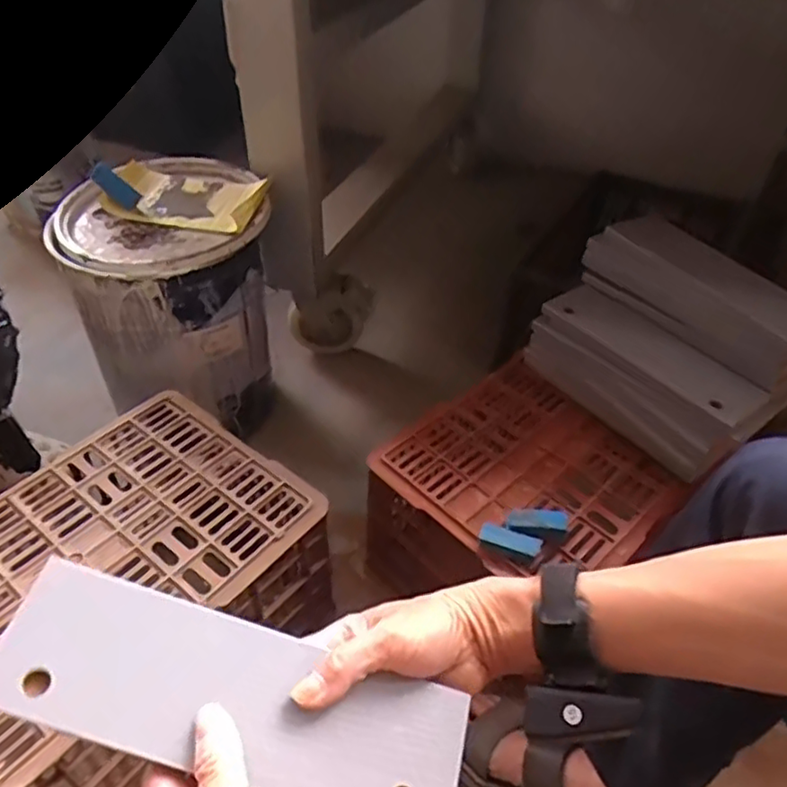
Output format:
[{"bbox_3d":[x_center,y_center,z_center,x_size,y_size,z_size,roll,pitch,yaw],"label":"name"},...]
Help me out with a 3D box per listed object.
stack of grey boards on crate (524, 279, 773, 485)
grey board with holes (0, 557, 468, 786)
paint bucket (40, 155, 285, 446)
[{"bbox_3d":[0.307,-0.014,0.825,0.090,0.130,0.281,-27,50,-28],"label":"stack of grey boards on crate"},{"bbox_3d":[-0.088,0.173,0.368,0.263,0.007,0.083,20,52,-2],"label":"grey board with holes"},{"bbox_3d":[-0.328,-0.134,1.013,0.270,0.378,0.266,1,42,-1],"label":"paint bucket"}]

